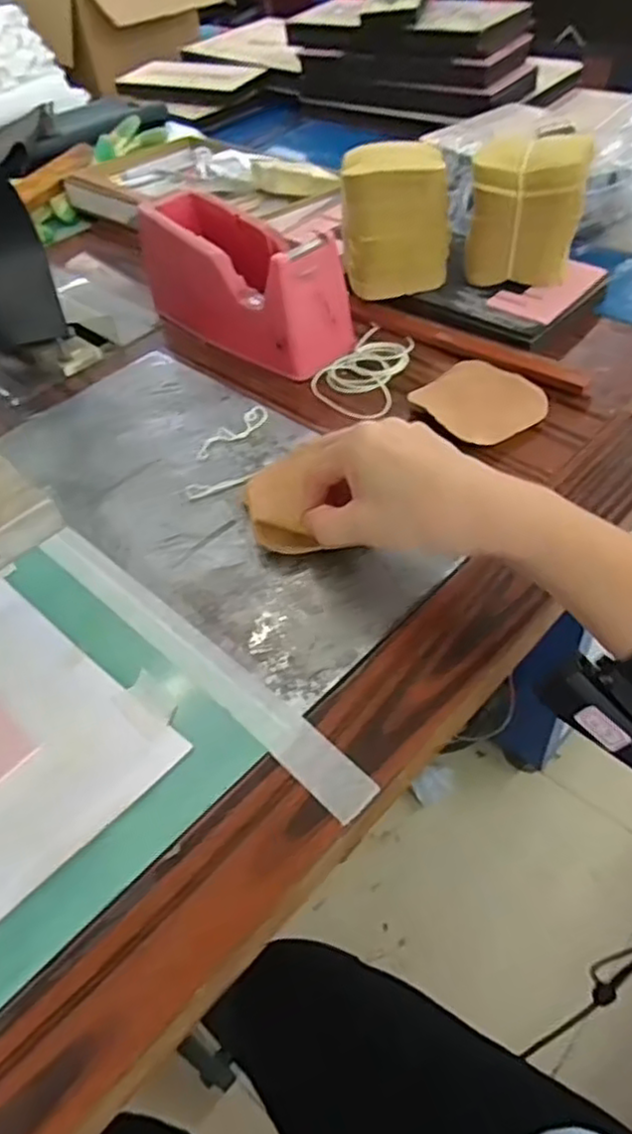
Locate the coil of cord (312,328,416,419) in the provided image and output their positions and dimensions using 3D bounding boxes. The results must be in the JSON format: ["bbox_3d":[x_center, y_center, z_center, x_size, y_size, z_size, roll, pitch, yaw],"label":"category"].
[{"bbox_3d":[0.036,-0.157,0.559,0.067,0.008,0.112,13,51,18],"label":"coil of cord"}]

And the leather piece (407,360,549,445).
[{"bbox_3d":[0.117,-0.120,0.509,0.088,0.006,0.086,-34,53,-21],"label":"leather piece"}]

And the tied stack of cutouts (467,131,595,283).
[{"bbox_3d":[0.163,-0.266,0.545,0.088,0.101,0.050,3,49,10],"label":"tied stack of cutouts"}]

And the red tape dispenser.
[{"bbox_3d":[-0.063,-0.237,0.584,0.073,0.089,0.197,-38,55,-25],"label":"red tape dispenser"}]

